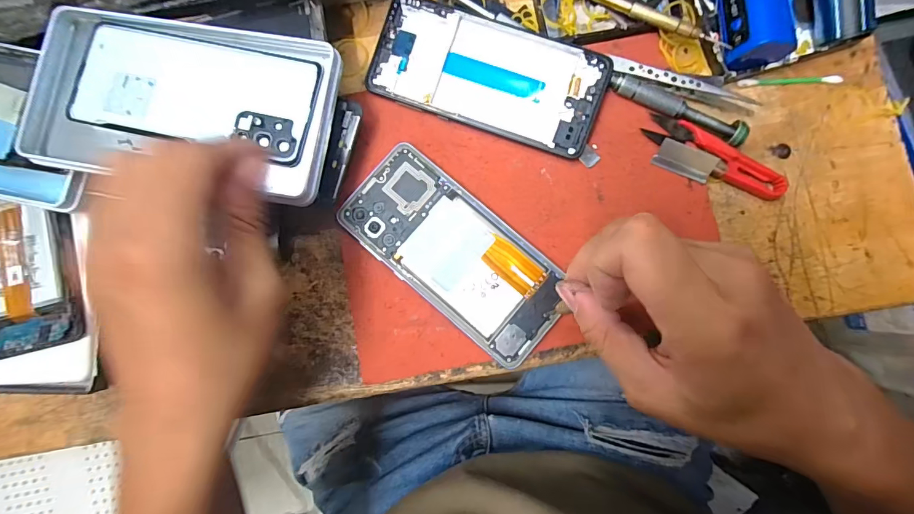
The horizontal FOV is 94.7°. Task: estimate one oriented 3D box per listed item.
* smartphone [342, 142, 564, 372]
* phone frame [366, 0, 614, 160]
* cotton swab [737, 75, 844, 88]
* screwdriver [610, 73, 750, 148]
[{"bbox_3d":[-0.002,-0.003,0.281,0.156,0.005,0.071,42,88,5],"label":"smartphone"},{"bbox_3d":[0.021,-0.125,0.290,0.157,0.011,0.070,19,88,1],"label":"phone frame"},{"bbox_3d":[0.233,-0.124,0.295,0.068,0.006,0.006,-1,88,0],"label":"cotton swab"},{"bbox_3d":[0.151,-0.104,0.287,0.095,0.014,0.019,26,88,1],"label":"screwdriver"}]

